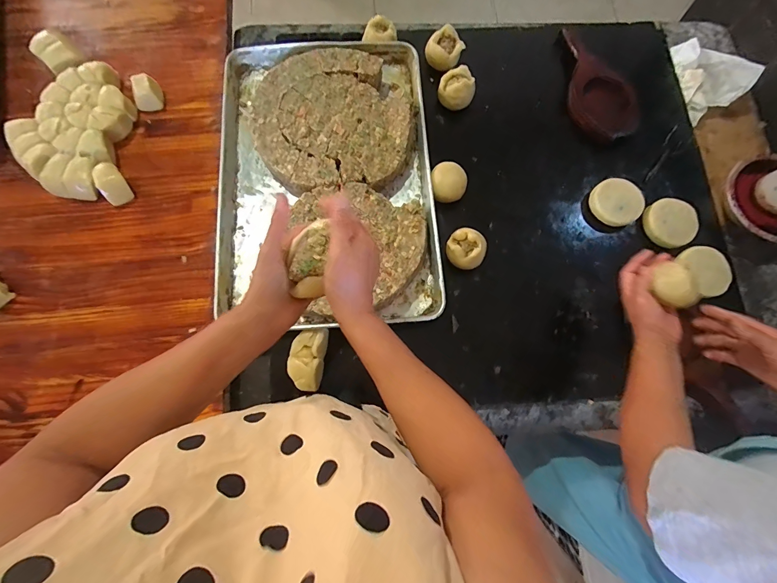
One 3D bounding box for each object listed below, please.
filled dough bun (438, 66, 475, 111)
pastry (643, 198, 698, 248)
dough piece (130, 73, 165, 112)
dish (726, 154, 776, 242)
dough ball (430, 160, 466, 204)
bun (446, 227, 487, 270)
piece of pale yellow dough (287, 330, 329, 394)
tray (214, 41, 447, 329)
[{"bbox_3d":[0.145,-0.428,0.760,0.073,0.070,0.060,16,77,2],"label":"filled dough bun"},{"bbox_3d":[0.550,-0.134,0.691,0.083,0.018,0.095,-29,81,13],"label":"pastry"},{"bbox_3d":[-0.470,-0.383,0.694,0.057,0.066,0.031,-38,81,-9],"label":"dough piece"},{"bbox_3d":[0.755,-0.177,0.713,0.170,0.064,0.181,0,77,-1],"label":"dish"},{"bbox_3d":[0.119,-0.215,0.710,0.070,0.047,0.075,0,77,-1],"label":"dough ball"},{"bbox_3d":[0.146,-0.078,0.673,0.072,0.042,0.070,0,77,-1],"label":"bun"},{"bbox_3d":[-0.142,0.117,0.621,0.056,0.033,0.103,12,77,1],"label":"piece of pale yellow dough"},{"bbox_3d":[-0.119,-0.238,0.692,0.401,0.049,0.580,-3,77,-2],"label":"tray"}]

